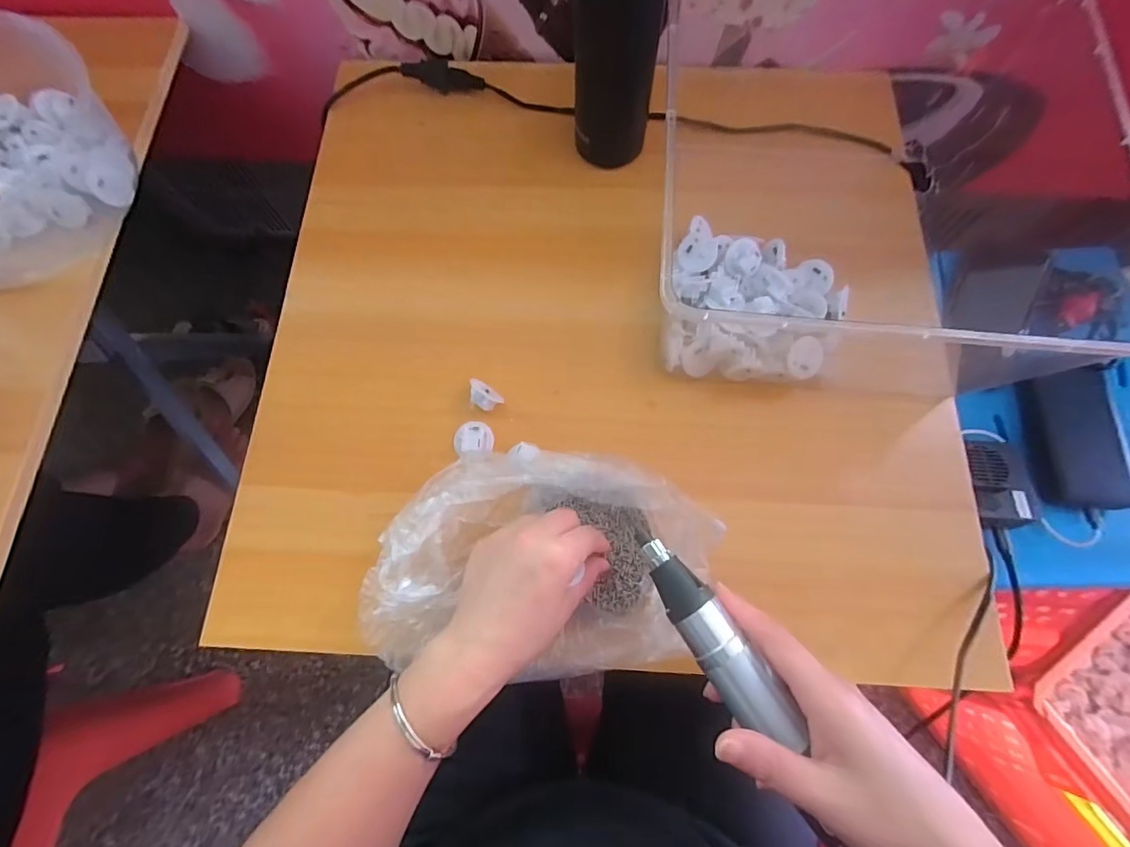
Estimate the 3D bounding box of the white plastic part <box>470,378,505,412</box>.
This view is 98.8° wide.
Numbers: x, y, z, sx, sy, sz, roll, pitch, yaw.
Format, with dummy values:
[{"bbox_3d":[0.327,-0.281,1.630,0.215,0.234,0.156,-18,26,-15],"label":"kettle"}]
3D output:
[{"bbox_3d":[-0.066,-0.022,0.393,0.028,0.015,0.018,30,77,9],"label":"white plastic part"}]

